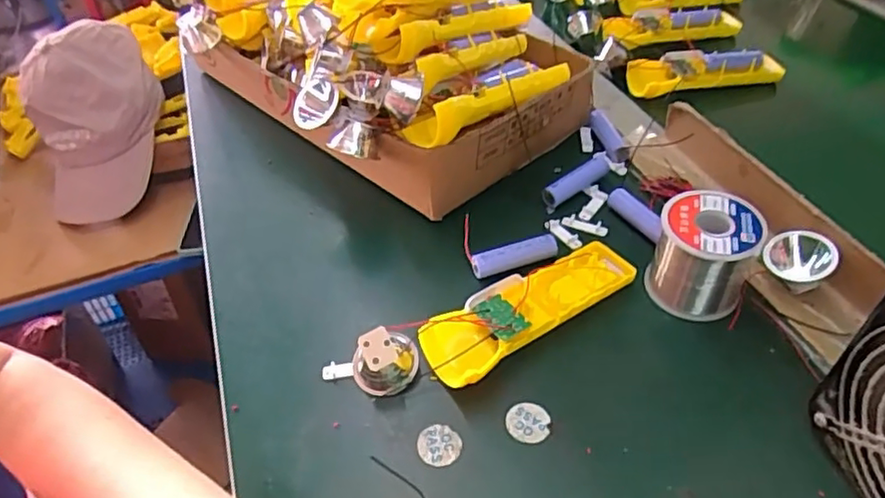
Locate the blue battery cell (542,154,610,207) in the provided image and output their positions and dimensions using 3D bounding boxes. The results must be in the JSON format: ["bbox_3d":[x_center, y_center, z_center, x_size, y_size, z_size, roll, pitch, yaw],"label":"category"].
[{"bbox_3d":[0.121,-0.063,0.544,0.083,0.021,0.018,-34,51,-26],"label":"blue battery cell"}]

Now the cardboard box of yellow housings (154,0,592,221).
[{"bbox_3d":[-0.093,-0.214,0.621,0.240,0.179,0.434,-36,52,-28],"label":"cardboard box of yellow housings"}]

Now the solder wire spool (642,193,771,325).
[{"bbox_3d":[0.182,0.004,0.437,0.064,0.065,0.059,-3,44,3],"label":"solder wire spool"}]

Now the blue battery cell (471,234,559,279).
[{"bbox_3d":[0.057,0.007,0.475,0.068,0.018,0.018,-17,45,-12],"label":"blue battery cell"}]

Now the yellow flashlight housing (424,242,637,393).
[{"bbox_3d":[0.063,0.041,0.431,0.161,0.029,0.047,-27,48,-21],"label":"yellow flashlight housing"}]

